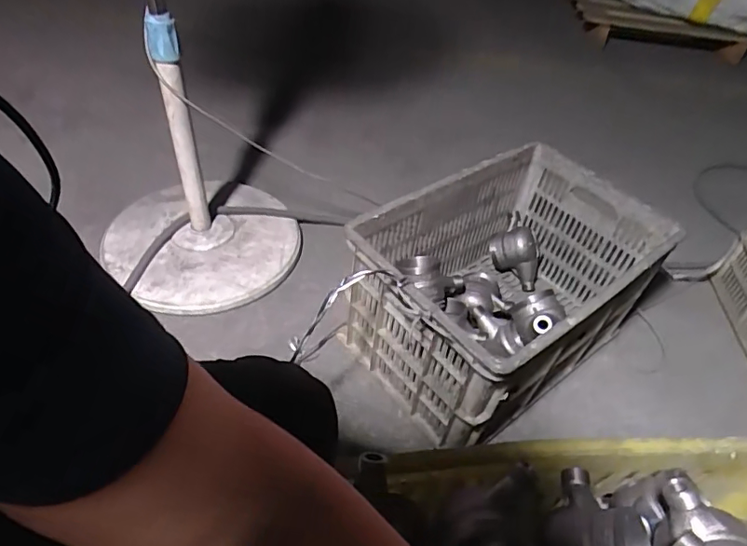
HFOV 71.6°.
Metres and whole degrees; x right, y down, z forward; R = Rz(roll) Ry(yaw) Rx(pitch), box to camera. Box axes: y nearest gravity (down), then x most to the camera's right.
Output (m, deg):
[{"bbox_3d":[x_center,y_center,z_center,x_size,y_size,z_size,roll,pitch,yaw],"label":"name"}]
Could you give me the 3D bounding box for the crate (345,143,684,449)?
[{"bbox_3d":[0.232,0.026,0.904,0.493,0.283,0.313,-27,56,-28],"label":"crate"}]

